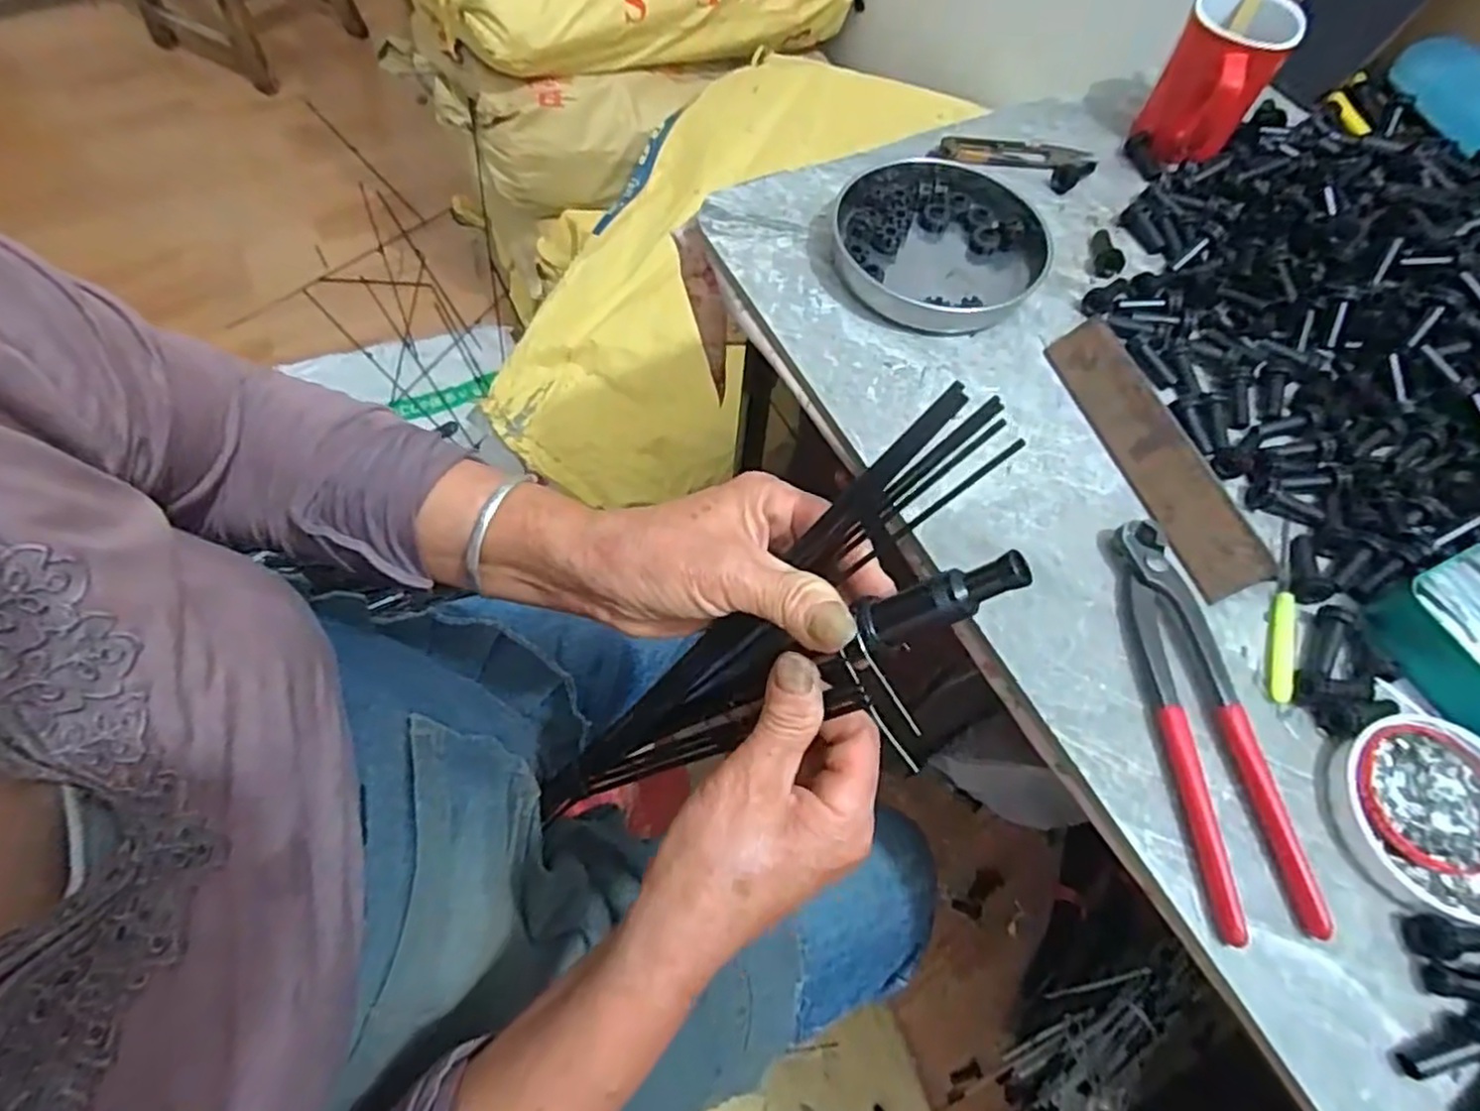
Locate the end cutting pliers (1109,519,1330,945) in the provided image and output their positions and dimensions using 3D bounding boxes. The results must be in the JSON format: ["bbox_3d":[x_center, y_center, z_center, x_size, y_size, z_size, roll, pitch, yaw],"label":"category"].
[{"bbox_3d":[0.223,0.073,0.350,0.045,0.017,0.193,-1,63,-4],"label":"end cutting pliers"}]

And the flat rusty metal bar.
[{"bbox_3d":[0.231,-0.061,0.412,0.037,0.011,0.177,-35,63,29],"label":"flat rusty metal bar"}]

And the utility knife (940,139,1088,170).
[{"bbox_3d":[0.206,-0.302,0.547,0.110,0.005,0.025,5,63,-1],"label":"utility knife"}]

